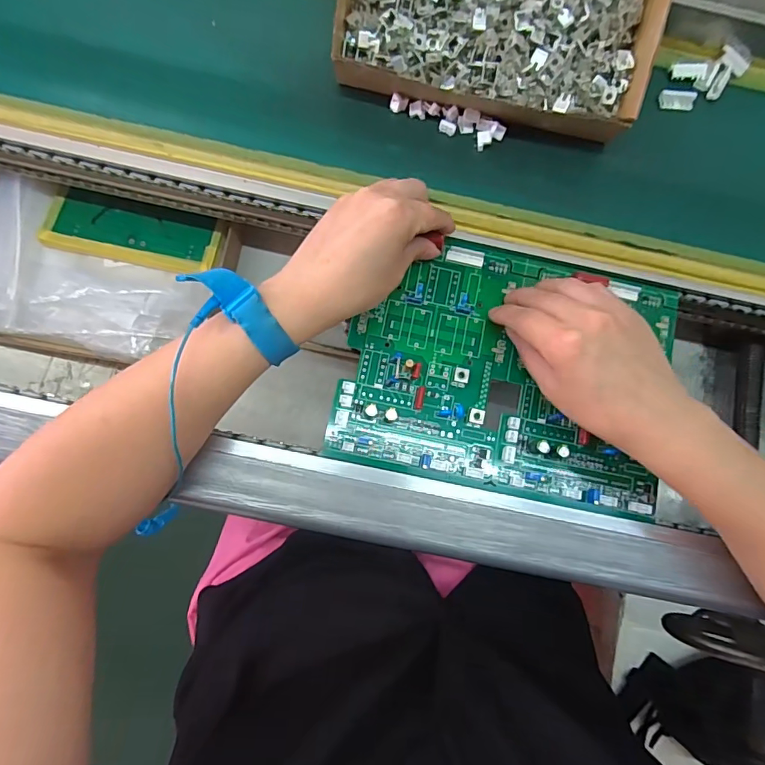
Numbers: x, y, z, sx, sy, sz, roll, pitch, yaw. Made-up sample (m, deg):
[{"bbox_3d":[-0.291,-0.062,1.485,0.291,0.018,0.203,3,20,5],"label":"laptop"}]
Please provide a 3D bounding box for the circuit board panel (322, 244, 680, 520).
[{"bbox_3d":[0.093,-0.011,0.346,0.233,0.011,0.176,13,82,-2],"label":"circuit board panel"}]

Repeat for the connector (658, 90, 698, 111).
[{"bbox_3d":[0.236,-0.226,0.377,0.031,0.005,0.015,0,83,-4],"label":"connector"}]

